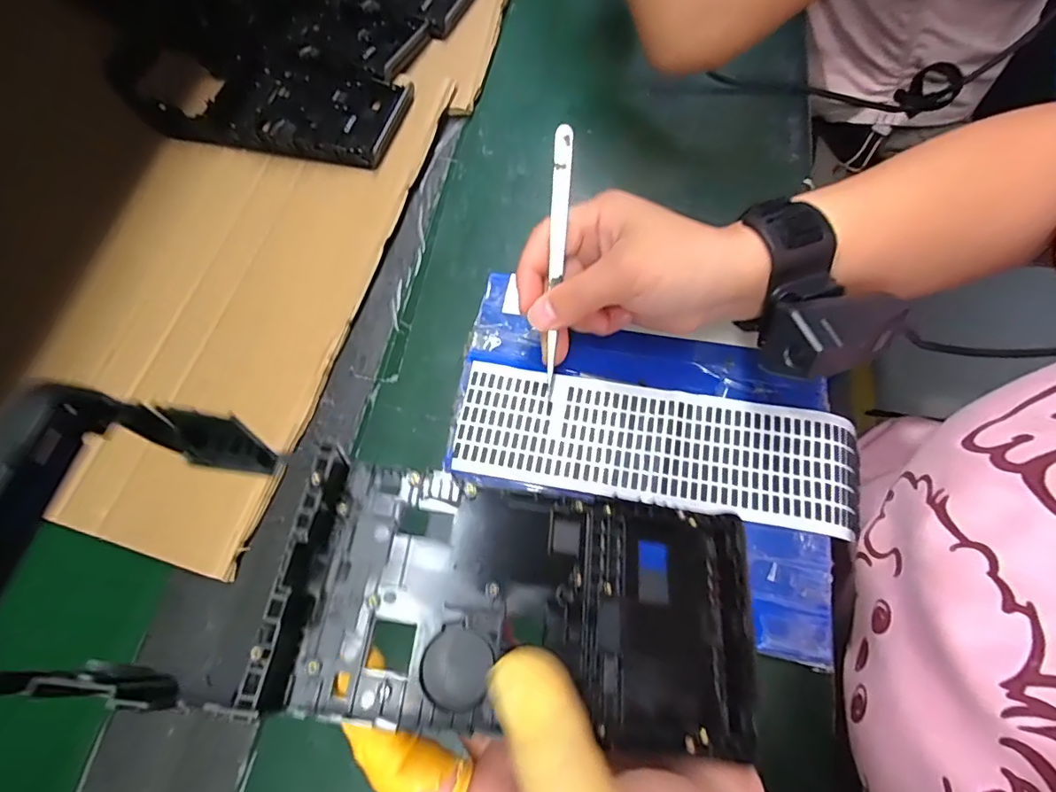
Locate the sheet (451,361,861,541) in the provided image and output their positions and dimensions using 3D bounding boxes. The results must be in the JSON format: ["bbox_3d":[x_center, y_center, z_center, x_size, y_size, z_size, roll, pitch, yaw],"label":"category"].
[{"bbox_3d":[0.067,0.026,0.271,0.211,0.005,0.063,9,70,7],"label":"sheet"}]

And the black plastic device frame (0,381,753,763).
[{"bbox_3d":[-0.037,0.055,0.152,0.214,0.041,0.077,12,68,-12],"label":"black plastic device frame"}]

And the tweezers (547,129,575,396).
[{"bbox_3d":[0.015,-0.065,0.260,0.009,0.135,0.016,5,24,4],"label":"tweezers"}]

